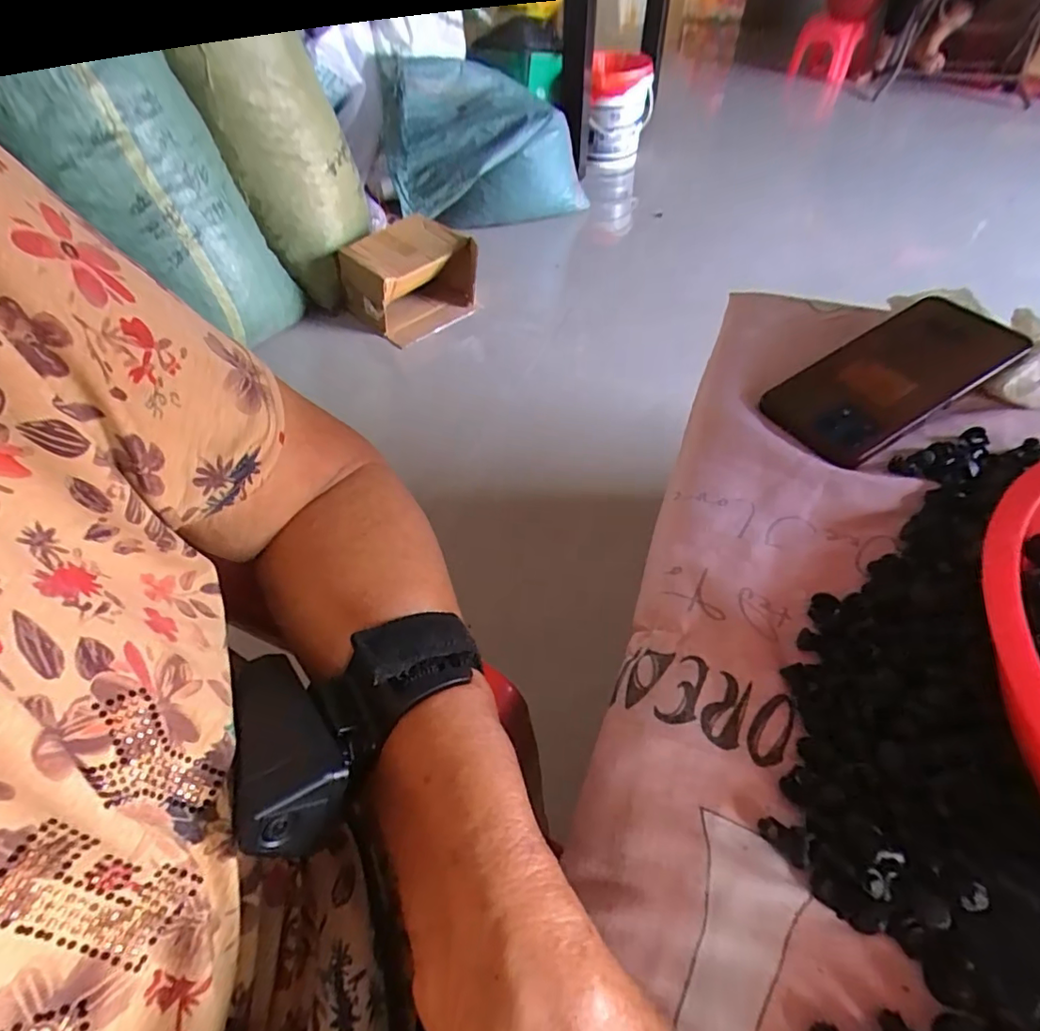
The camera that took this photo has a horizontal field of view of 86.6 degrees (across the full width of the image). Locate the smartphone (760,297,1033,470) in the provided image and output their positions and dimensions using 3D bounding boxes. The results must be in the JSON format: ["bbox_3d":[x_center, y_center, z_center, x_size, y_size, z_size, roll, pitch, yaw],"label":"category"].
[{"bbox_3d":[0.236,-0.090,0.352,0.157,0.007,0.073,-31,56,-9],"label":"smartphone"}]

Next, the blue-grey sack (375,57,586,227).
[{"bbox_3d":[-0.096,-0.685,1.038,0.184,0.241,0.428,-37,59,-23],"label":"blue-grey sack"}]

